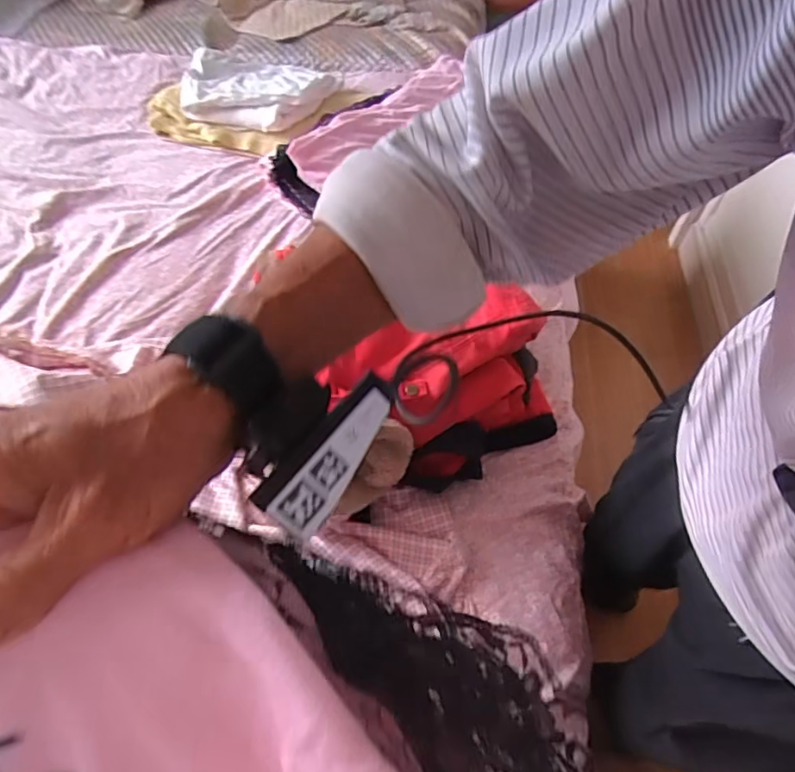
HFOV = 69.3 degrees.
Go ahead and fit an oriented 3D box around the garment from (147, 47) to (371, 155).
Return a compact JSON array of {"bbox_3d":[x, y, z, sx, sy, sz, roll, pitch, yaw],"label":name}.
[{"bbox_3d":[-0.278,-0.562,1.131,0.401,0.115,0.195,-4,54,-4],"label":"garment"}]

